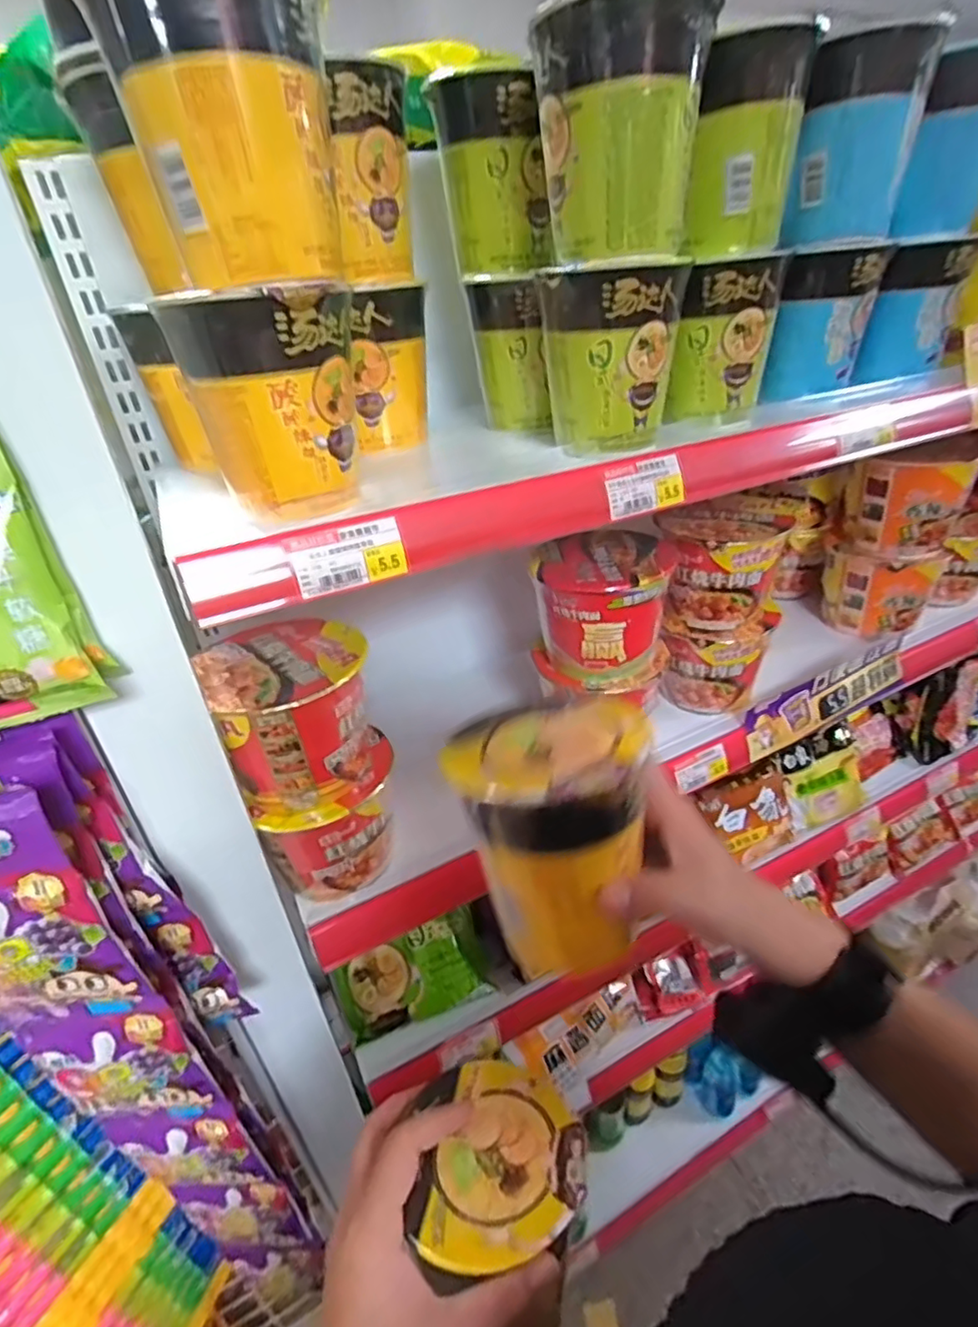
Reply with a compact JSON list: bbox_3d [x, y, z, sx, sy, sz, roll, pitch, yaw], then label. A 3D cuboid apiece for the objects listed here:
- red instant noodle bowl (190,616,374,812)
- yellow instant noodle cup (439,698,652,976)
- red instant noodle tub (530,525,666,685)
[{"bbox_3d":[-0.149,0.039,0.485,0.112,0.101,0.119,-4,32,2],"label":"red instant noodle bowl"},{"bbox_3d":[0.035,0.085,0.340,0.096,0.122,0.096,-4,32,2],"label":"yellow instant noodle cup"},{"bbox_3d":[0.103,-0.055,0.591,0.110,0.109,0.114,-1,32,8],"label":"red instant noodle tub"}]

